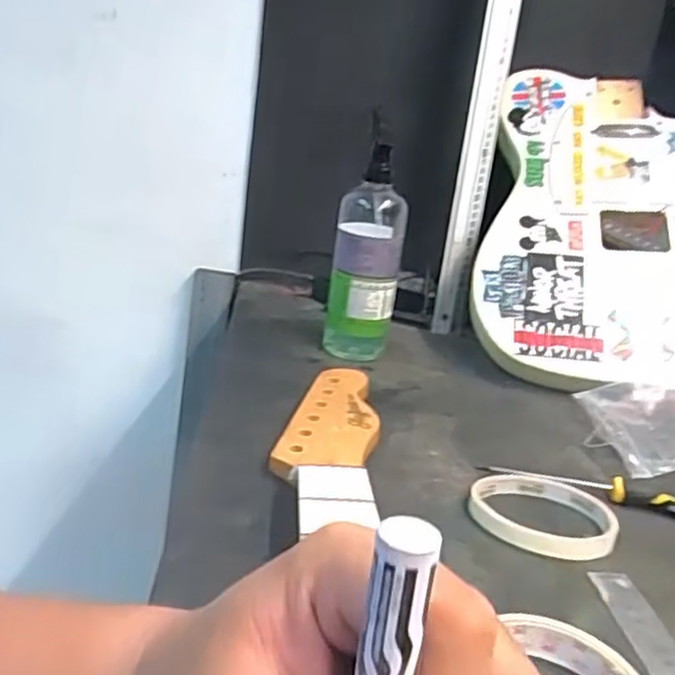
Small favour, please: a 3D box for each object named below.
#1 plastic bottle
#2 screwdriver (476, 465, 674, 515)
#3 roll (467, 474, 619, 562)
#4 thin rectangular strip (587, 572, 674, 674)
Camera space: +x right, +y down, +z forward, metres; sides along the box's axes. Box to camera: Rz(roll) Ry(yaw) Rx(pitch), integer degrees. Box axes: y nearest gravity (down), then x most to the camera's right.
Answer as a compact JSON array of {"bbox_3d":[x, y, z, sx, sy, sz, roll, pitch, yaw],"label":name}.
[{"bbox_3d":[0.028,-0.082,0.683,0.067,0.215,0.054,8,20,1],"label":"plastic bottle"},{"bbox_3d":[0.191,0.107,0.495,0.172,0.015,0.020,11,20,9],"label":"screwdriver"},{"bbox_3d":[0.135,0.116,0.461,0.092,0.013,0.074,12,20,14],"label":"roll"},{"bbox_3d":[0.167,0.163,0.360,0.027,0.004,0.119,5,20,-7],"label":"thin rectangular strip"}]

